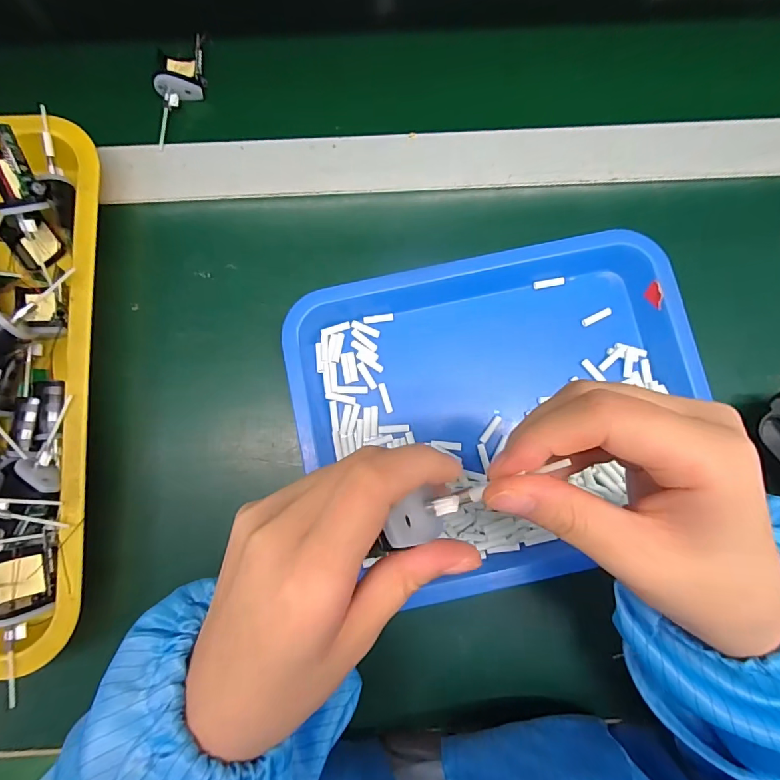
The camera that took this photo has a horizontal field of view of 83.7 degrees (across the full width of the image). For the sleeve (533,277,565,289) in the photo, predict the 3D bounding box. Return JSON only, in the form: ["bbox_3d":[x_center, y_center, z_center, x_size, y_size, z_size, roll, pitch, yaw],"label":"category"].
[{"bbox_3d":[0.123,-0.083,0.336,0.023,0.004,0.006,-6,82,-1],"label":"sleeve"}]

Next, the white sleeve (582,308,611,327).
[{"bbox_3d":[0.157,-0.055,0.331,0.023,0.004,0.007,-25,82,-4],"label":"white sleeve"}]

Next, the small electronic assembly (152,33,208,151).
[{"bbox_3d":[-0.171,-0.244,0.353,0.035,0.016,0.093,-5,82,-1],"label":"small electronic assembly"}]

